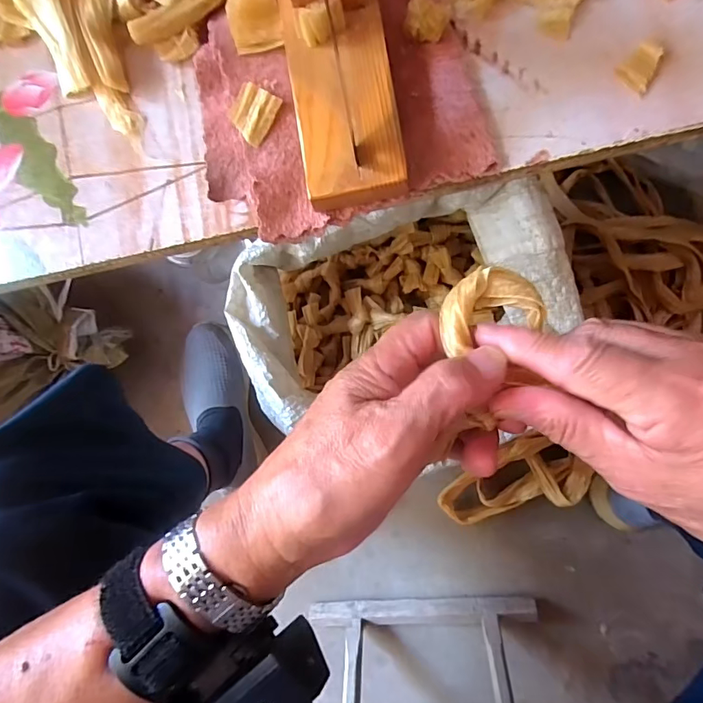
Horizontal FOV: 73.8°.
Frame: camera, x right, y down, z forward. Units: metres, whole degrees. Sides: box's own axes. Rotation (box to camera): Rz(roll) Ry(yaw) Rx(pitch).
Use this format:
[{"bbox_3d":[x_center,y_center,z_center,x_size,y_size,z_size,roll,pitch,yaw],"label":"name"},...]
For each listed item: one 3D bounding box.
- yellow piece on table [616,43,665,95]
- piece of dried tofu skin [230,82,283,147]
[{"bbox_3d":[0.134,-0.131,0.216,0.016,0.006,0.018,42,93,9],"label":"yellow piece on table"},{"bbox_3d":[-0.049,-0.118,0.233,0.021,0.006,0.025,30,91,10],"label":"piece of dried tofu skin"}]

